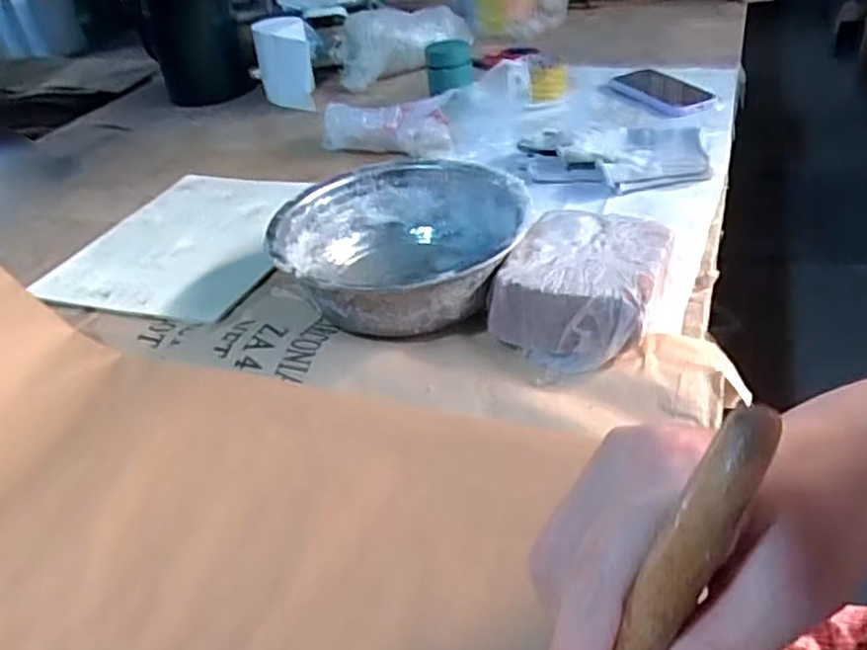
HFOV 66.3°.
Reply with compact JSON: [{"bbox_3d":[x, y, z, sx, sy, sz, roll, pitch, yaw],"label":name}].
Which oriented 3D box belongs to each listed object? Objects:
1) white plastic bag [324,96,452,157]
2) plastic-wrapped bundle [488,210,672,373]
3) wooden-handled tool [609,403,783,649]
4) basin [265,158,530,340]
[{"bbox_3d":[-0.060,-0.256,0.868,0.184,0.056,0.062,11,42,22],"label":"white plastic bag"},{"bbox_3d":[0.119,-0.034,0.528,0.114,0.057,0.146,10,42,22],"label":"plastic-wrapped bundle"},{"bbox_3d":[0.044,0.095,0.169,0.014,0.164,0.016,17,11,-46],"label":"wooden-handled tool"},{"bbox_3d":[-0.027,-0.066,0.585,0.206,0.071,0.209,-5,38,4],"label":"basin"}]

